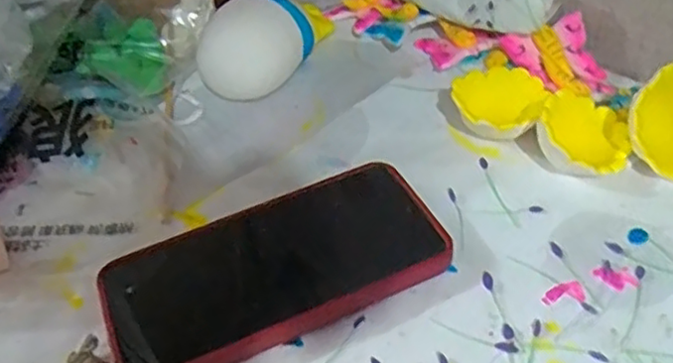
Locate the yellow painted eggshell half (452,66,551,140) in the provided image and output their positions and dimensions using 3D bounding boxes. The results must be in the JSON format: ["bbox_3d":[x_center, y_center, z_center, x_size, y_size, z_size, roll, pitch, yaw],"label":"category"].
[{"bbox_3d":[0.098,-0.044,0.401,0.053,0.028,0.051,4,42,14],"label":"yellow painted eggshell half"}]

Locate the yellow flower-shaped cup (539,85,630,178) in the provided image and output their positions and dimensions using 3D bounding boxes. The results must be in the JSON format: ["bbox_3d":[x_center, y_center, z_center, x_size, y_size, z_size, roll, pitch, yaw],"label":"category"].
[{"bbox_3d":[0.136,-0.023,0.369,0.052,0.018,0.048,11,57,-17],"label":"yellow flower-shaped cup"}]

